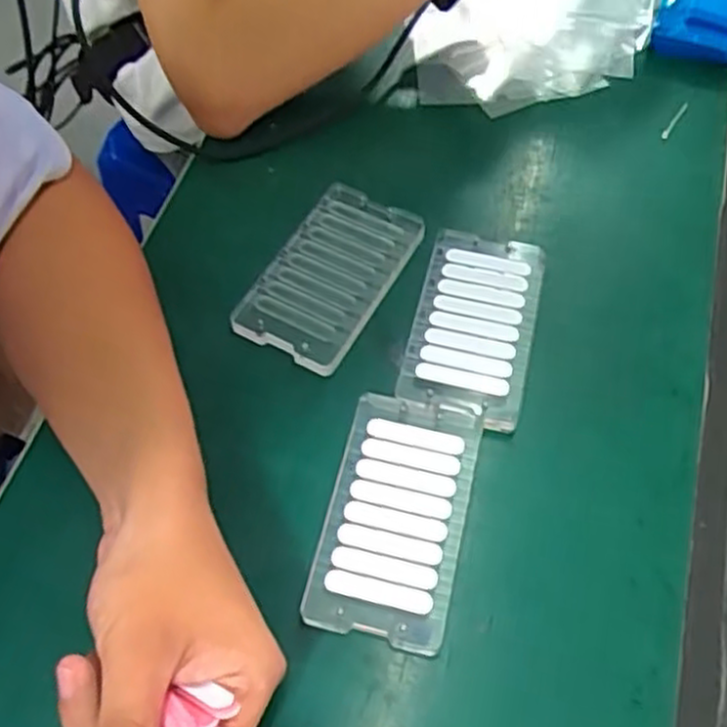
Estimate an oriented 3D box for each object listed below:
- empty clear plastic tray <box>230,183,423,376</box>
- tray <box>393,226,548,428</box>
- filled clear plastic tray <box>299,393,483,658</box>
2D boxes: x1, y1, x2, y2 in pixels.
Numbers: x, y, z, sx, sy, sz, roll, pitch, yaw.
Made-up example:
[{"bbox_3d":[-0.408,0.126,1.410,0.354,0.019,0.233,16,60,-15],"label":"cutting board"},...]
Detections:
[{"bbox_3d":[-0.019,-0.052,0.465,0.069,0.014,0.120,27,63,14],"label":"empty clear plastic tray"},{"bbox_3d":[0.064,-0.023,0.447,0.066,0.016,0.118,13,61,6],"label":"tray"},{"bbox_3d":[0.017,0.075,0.391,0.066,0.012,0.124,13,61,6],"label":"filled clear plastic tray"}]

